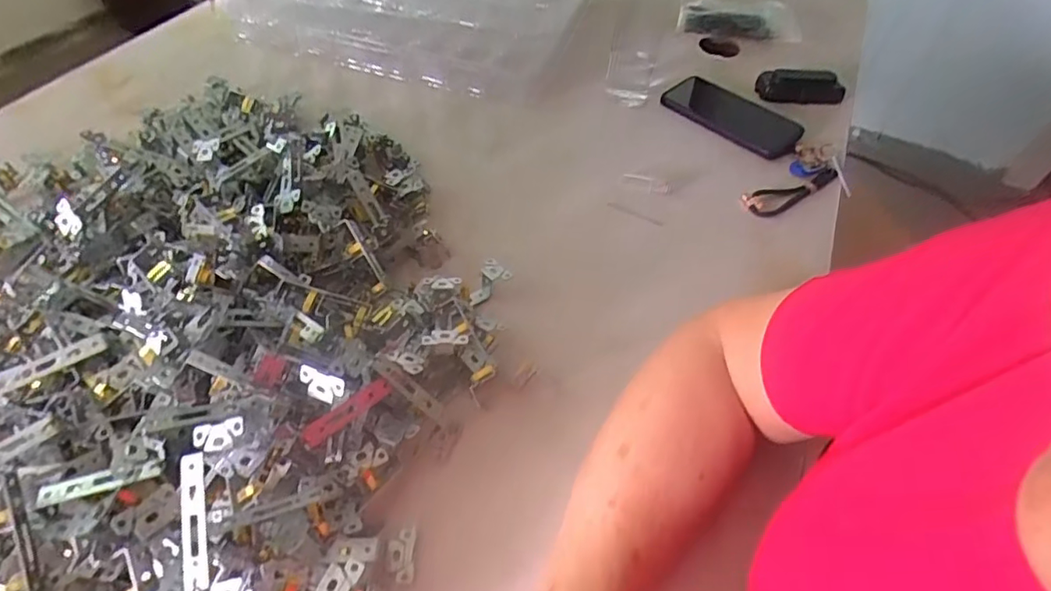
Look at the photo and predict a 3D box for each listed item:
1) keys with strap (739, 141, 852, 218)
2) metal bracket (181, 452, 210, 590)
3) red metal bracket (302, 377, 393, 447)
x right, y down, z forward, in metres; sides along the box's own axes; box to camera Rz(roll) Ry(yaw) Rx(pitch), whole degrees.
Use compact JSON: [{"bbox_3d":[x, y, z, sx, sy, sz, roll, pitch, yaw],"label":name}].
[{"bbox_3d":[0.282,-0.131,0.609,0.130,0.022,0.077,-15,54,-16],"label":"keys with strap"},{"bbox_3d":[-0.177,0.121,0.299,0.012,0.005,0.071,-7,78,-9],"label":"metal bracket"},{"bbox_3d":[-0.117,0.076,0.370,0.063,0.007,0.011,-35,62,-27],"label":"red metal bracket"}]

